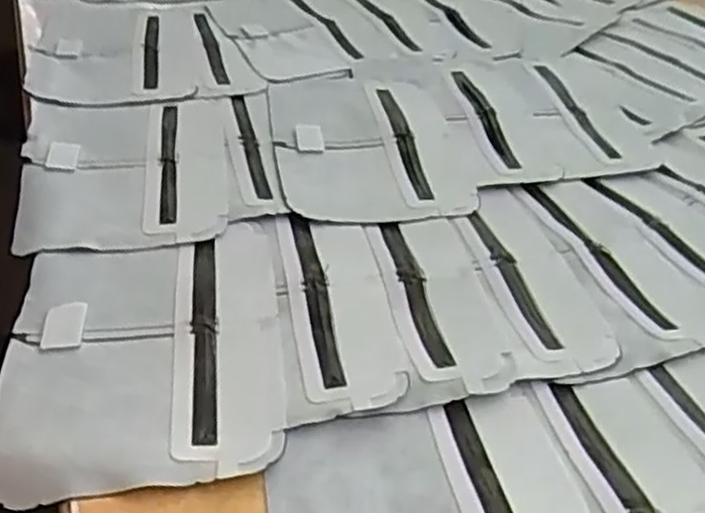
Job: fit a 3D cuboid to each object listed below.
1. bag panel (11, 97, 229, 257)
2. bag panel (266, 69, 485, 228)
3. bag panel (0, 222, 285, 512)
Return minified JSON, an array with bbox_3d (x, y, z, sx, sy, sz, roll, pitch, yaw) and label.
[{"bbox_3d":[-0.150,-0.065,0.504,0.134,0.010,0.181,-6,39,-12],"label":"bag panel"},{"bbox_3d":[0.010,-0.088,0.547,0.130,0.010,0.193,-2,39,-8],"label":"bag panel"},{"bbox_3d":[-0.103,0.042,0.374,0.128,0.008,0.167,-3,39,-9],"label":"bag panel"}]

